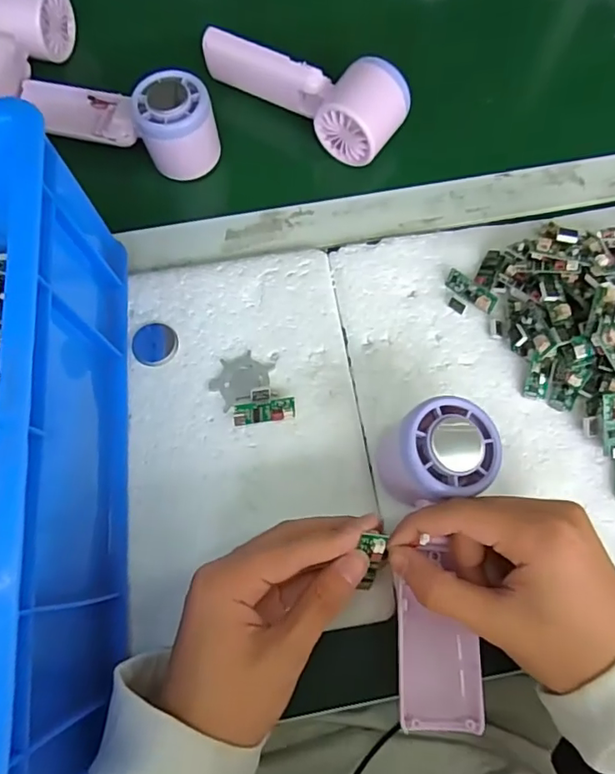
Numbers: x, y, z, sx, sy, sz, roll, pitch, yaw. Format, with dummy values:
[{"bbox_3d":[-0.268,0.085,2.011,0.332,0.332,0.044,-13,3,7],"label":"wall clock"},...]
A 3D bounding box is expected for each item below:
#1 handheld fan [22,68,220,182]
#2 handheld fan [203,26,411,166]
[{"bbox_3d":[-0.148,-0.209,0.409,0.156,0.054,0.053,13,73,5],"label":"handheld fan"},{"bbox_3d":[-0.004,-0.235,0.416,0.161,0.043,0.053,29,75,10],"label":"handheld fan"}]

